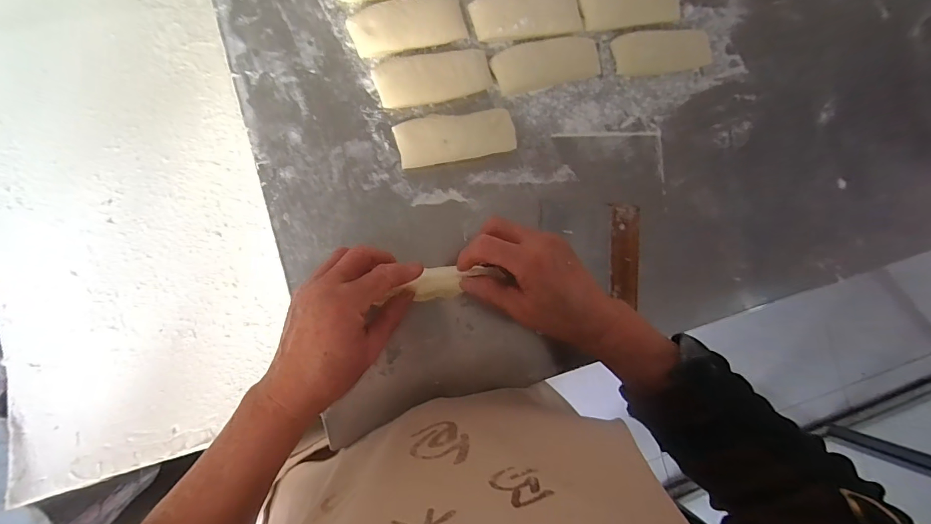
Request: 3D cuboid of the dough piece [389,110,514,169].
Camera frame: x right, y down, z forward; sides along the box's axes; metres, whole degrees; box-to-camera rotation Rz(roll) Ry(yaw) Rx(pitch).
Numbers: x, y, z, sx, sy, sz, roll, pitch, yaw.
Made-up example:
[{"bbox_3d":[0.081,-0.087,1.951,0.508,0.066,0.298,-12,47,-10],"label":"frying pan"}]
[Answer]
[{"bbox_3d":[-0.009,-0.132,0.417,0.123,0.024,0.051,-12,88,-9],"label":"dough piece"}]

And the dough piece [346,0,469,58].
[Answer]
[{"bbox_3d":[-0.058,-0.250,0.416,0.122,0.021,0.049,-19,89,-9],"label":"dough piece"}]

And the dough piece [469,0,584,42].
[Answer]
[{"bbox_3d":[0.072,-0.271,0.434,0.123,0.022,0.046,-13,88,-9],"label":"dough piece"}]

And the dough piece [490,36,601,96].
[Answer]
[{"bbox_3d":[0.093,-0.222,0.444,0.124,0.012,0.047,-17,89,-9],"label":"dough piece"}]

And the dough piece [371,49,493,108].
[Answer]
[{"bbox_3d":[-0.032,-0.194,0.417,0.122,0.023,0.048,-15,89,-9],"label":"dough piece"}]

